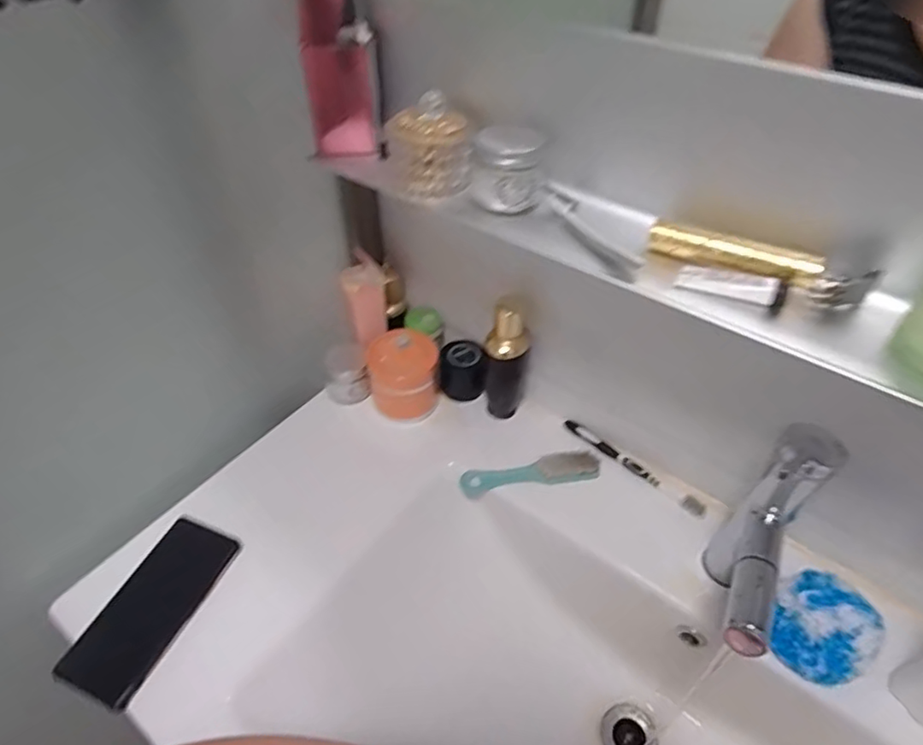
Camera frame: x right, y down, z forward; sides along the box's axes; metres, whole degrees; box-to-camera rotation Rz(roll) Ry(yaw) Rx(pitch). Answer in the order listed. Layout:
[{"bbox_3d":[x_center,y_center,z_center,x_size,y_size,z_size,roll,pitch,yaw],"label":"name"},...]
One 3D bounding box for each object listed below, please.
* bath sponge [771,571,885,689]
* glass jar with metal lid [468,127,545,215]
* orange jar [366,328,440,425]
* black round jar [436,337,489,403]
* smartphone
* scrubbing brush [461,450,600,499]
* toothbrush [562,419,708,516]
[{"bbox_3d":[0.318,0.224,0.513,0.070,0.057,0.081,-22,49,-20],"label":"bath sponge"},{"bbox_3d":[0.038,-0.172,0.494,0.056,0.051,0.061,2,45,2],"label":"glass jar with metal lid"},{"bbox_3d":[-0.071,0.006,0.726,0.081,0.101,0.080,0,45,0],"label":"orange jar"},{"bbox_3d":[0.000,-0.007,0.752,0.062,0.070,0.061,-2,45,-2],"label":"black round jar"},{"bbox_3d":[-0.292,0.222,0.558,0.082,0.011,0.171,17,48,16],"label":"smartphone"},{"bbox_3d":[0.080,0.118,0.675,0.157,0.026,0.036,-6,46,-5],"label":"scrubbing brush"},{"bbox_3d":[0.199,0.108,0.679,0.015,0.016,0.184,-35,55,-29],"label":"toothbrush"}]

